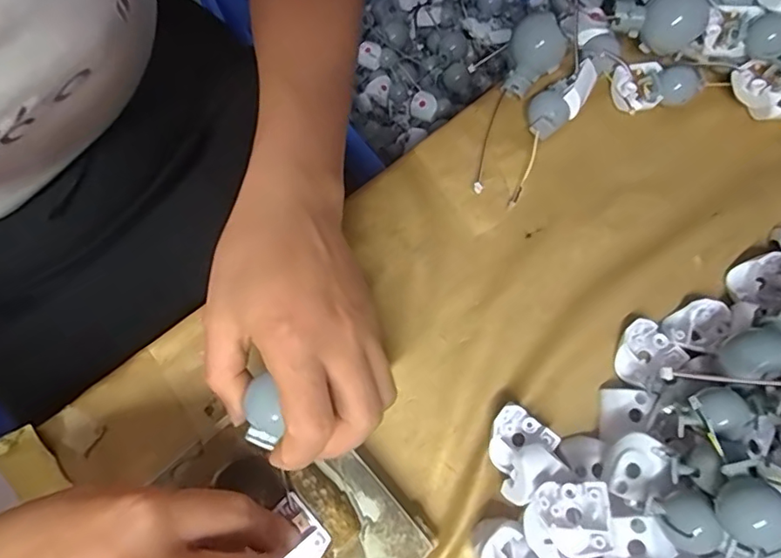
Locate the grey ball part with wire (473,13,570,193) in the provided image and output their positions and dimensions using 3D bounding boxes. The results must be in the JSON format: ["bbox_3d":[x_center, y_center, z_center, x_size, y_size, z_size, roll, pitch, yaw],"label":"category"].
[{"bbox_3d":[0.072,-0.108,0.340,0.032,0.029,0.115,28,90,10],"label":"grey ball part with wire"}]

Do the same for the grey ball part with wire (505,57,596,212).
[{"bbox_3d":[0.092,-0.092,0.339,0.029,0.020,0.098,31,90,11],"label":"grey ball part with wire"}]

